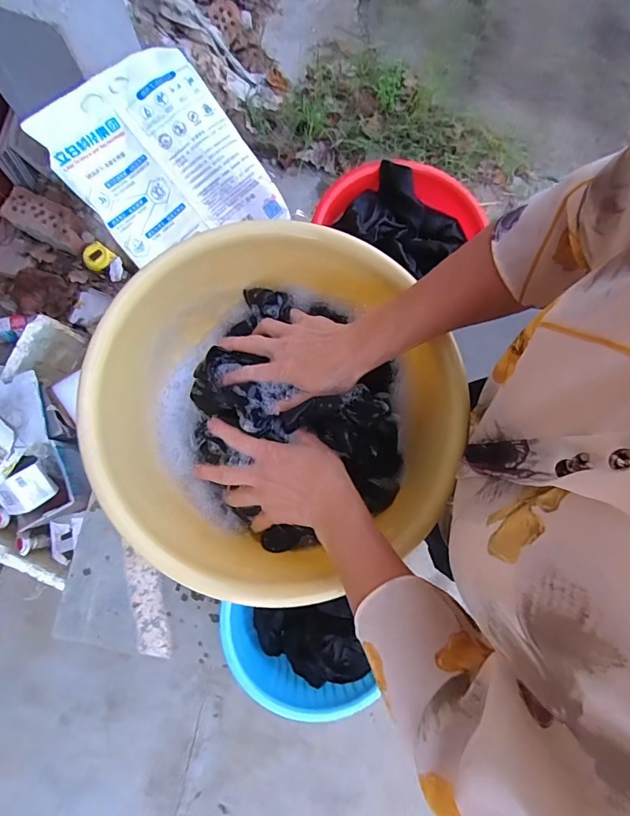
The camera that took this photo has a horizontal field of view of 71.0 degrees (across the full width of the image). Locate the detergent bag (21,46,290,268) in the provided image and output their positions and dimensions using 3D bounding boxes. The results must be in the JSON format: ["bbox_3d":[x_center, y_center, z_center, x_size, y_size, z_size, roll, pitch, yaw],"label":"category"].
[{"bbox_3d":[-0.289,-0.463,0.875,0.328,0.044,0.382,-42,114,-7],"label":"detergent bag"}]

